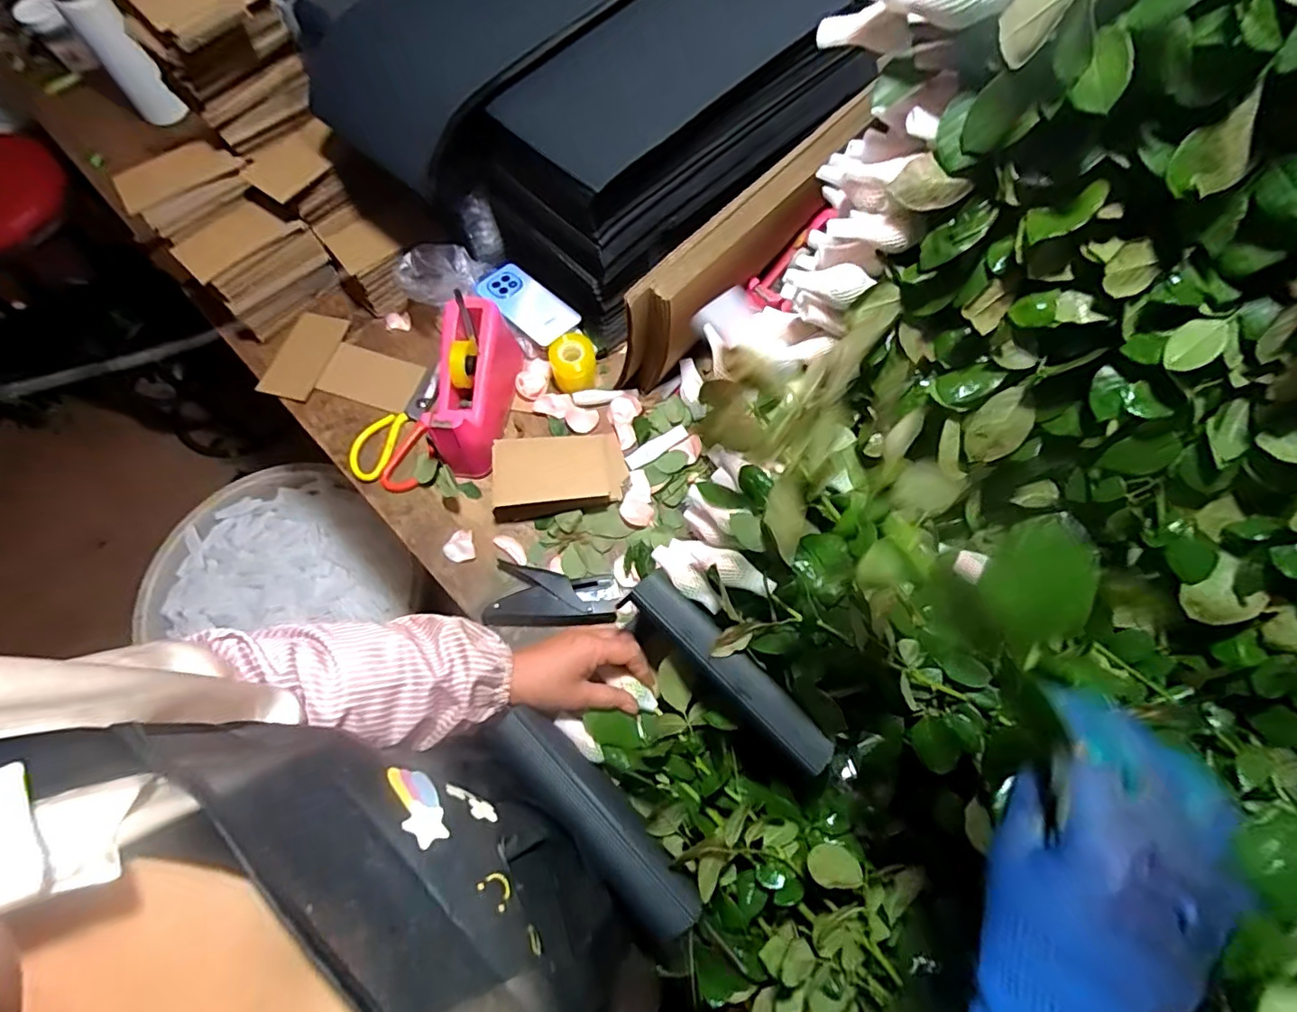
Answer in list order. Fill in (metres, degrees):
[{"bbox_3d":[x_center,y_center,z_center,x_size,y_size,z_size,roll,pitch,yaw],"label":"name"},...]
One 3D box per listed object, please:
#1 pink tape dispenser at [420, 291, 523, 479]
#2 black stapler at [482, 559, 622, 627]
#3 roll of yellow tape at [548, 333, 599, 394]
[{"bbox_3d":[-0.222,-0.148,0.709,0.078,0.099,0.197,6,69,2],"label":"pink tape dispenser"},{"bbox_3d":[-0.111,0.110,0.665,0.149,0.026,0.074,7,69,2],"label":"black stapler"},{"bbox_3d":[-0.099,-0.189,0.751,0.059,0.037,0.066,-12,70,-5],"label":"roll of yellow tape"}]

